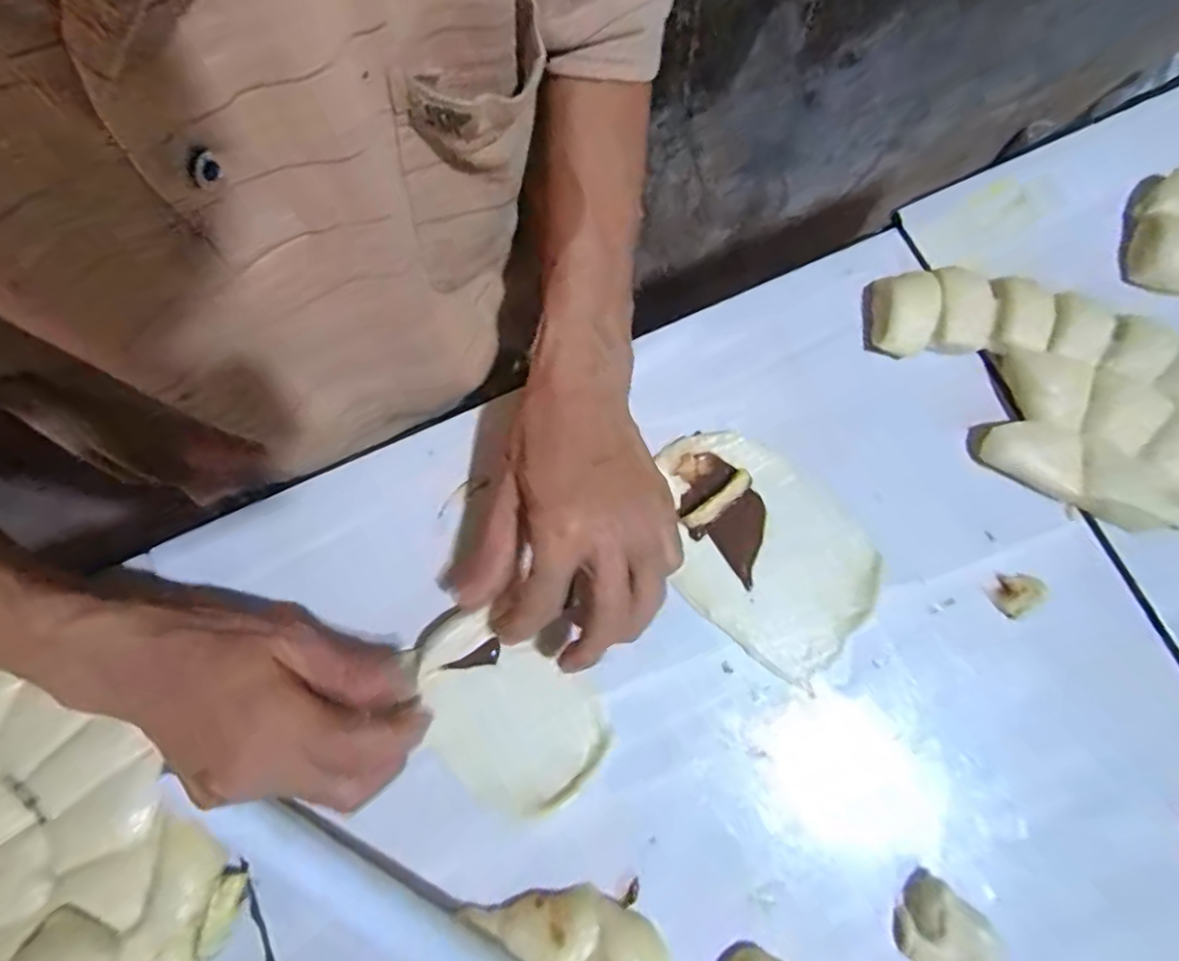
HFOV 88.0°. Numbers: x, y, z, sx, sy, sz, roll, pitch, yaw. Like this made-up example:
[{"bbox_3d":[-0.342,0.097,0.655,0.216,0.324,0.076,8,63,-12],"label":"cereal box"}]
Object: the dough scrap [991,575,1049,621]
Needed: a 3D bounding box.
[{"bbox_3d":[0.237,0.062,0.339,0.026,0.012,0.020,-43,80,-12],"label":"dough scrap"}]

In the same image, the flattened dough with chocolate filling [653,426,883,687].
[{"bbox_3d":[0.097,0.034,0.349,0.102,0.011,0.139,-42,80,-12],"label":"flattened dough with chocolate filling"}]

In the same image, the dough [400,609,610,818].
[{"bbox_3d":[-0.046,0.122,0.322,0.109,0.018,0.076,43,78,9],"label":"dough"}]

